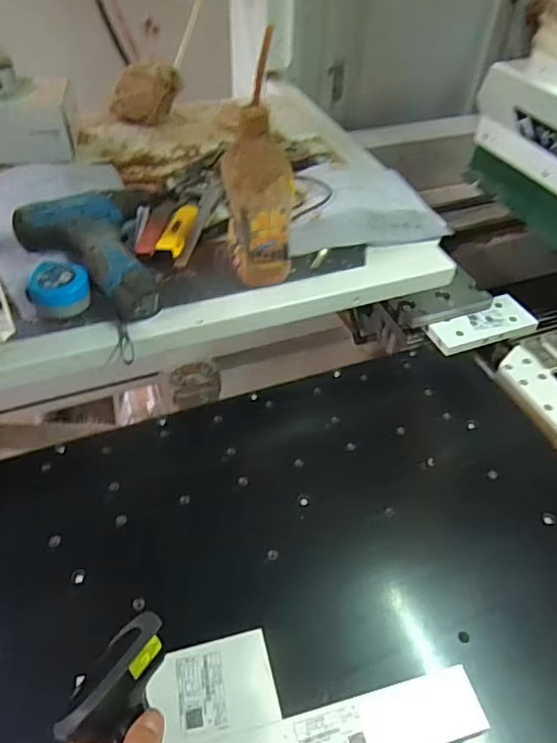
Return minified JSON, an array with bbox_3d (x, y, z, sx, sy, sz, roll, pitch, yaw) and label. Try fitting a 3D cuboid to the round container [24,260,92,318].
[{"bbox_3d":[-0.249,-0.098,0.617,0.060,0.035,0.072,-14,48,-16],"label":"round container"}]

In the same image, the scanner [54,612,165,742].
[{"bbox_3d":[-0.105,0.274,0.388,0.083,0.051,0.164,-18,67,-19],"label":"scanner"}]

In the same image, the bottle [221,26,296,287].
[{"bbox_3d":[-0.023,-0.217,0.596,0.080,0.240,0.084,0,46,-2],"label":"bottle"}]

